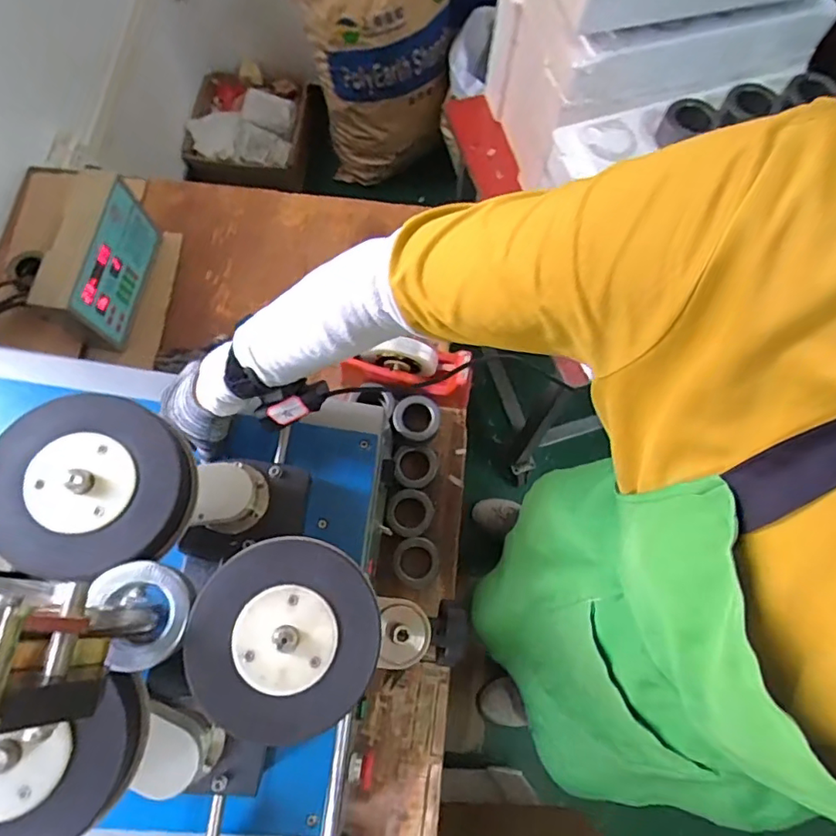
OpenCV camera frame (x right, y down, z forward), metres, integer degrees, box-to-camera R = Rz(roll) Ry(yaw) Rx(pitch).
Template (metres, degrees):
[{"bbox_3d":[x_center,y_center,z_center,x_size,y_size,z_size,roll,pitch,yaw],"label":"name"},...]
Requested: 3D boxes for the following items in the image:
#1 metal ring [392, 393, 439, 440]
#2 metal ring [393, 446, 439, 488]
[{"bbox_3d":[-0.003,-0.002,0.815,0.067,0.028,0.074,-29,75,-11],"label":"metal ring"},{"bbox_3d":[-0.003,0.073,0.824,0.074,0.022,0.064,9,65,-23],"label":"metal ring"}]

